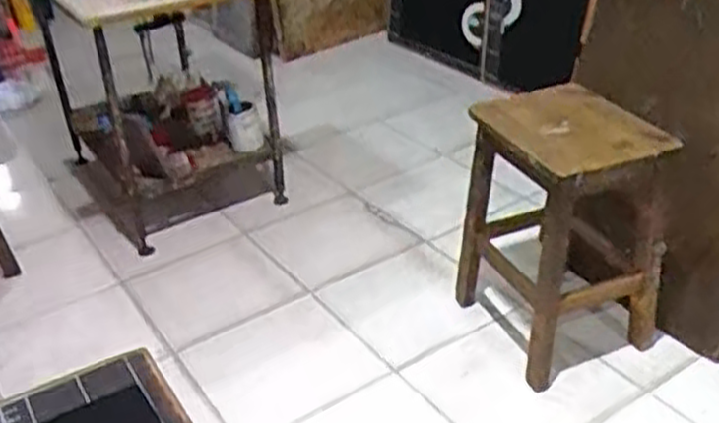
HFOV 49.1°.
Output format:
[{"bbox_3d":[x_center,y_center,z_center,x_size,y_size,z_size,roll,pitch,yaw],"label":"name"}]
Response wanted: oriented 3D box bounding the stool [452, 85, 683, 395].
[{"bbox_3d":[0.454,0.033,1.851,0.349,0.575,0.432,-15,32,-15],"label":"stool"}]

